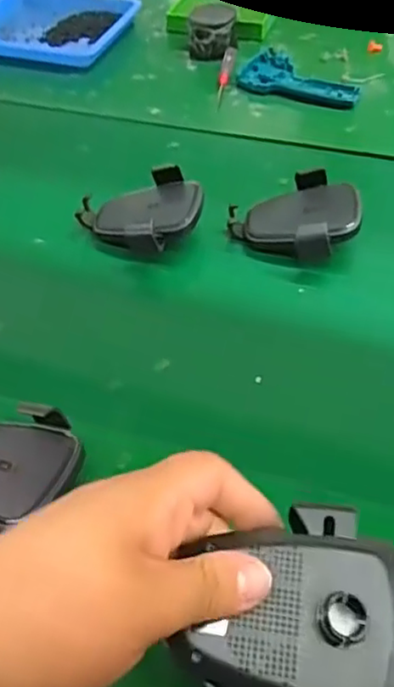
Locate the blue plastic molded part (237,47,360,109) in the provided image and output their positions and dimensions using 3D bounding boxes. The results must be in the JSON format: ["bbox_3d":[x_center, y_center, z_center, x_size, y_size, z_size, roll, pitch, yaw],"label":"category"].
[{"bbox_3d":[0.129,-0.324,0.749,0.145,0.009,0.097,17,52,17],"label":"blue plastic molded part"}]

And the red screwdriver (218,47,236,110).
[{"bbox_3d":[0.033,-0.324,0.749,0.014,0.014,0.116,5,51,9],"label":"red screwdriver"}]

